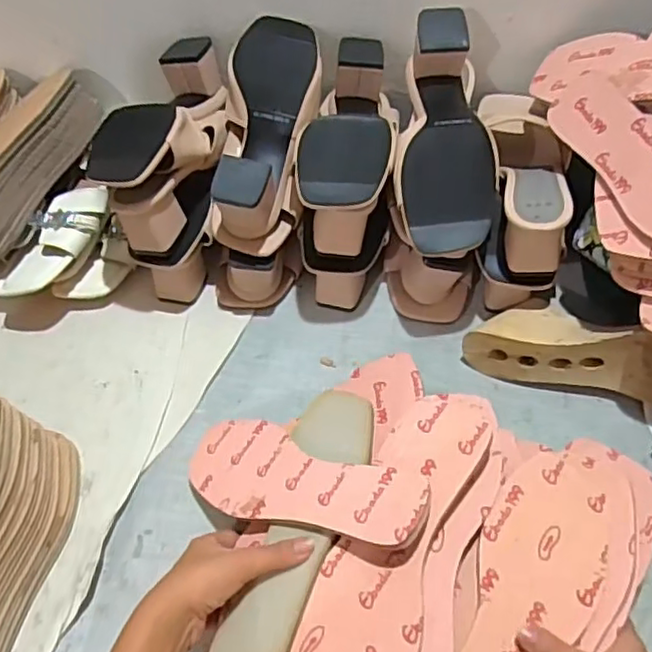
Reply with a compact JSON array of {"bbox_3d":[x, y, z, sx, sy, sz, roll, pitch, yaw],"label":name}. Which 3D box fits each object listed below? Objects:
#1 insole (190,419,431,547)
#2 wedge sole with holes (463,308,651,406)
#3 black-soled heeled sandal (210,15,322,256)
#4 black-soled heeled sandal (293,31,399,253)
[{"bbox_3d":[-0.027,0.121,0.511,0.236,0.007,0.078,5,52,41],"label":"insole"},{"bbox_3d":[0.245,0.025,0.587,0.231,0.081,0.071,11,56,32],"label":"wedge sole with holes"},{"bbox_3d":[-0.057,-0.194,0.649,0.095,0.088,0.241,5,57,7],"label":"black-soled heeled sandal"},{"bbox_3d":[0.026,-0.186,0.646,0.088,0.071,0.232,3,57,6],"label":"black-soled heeled sandal"}]

